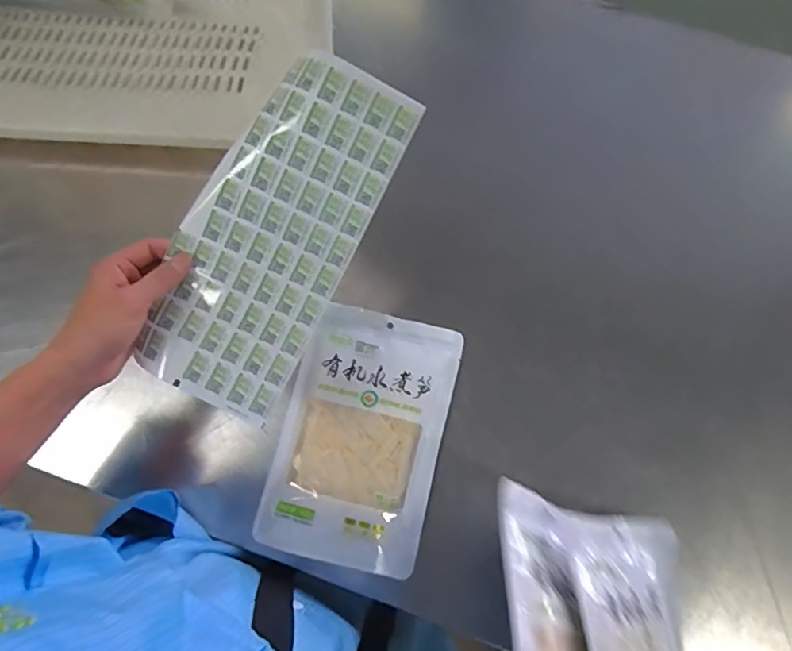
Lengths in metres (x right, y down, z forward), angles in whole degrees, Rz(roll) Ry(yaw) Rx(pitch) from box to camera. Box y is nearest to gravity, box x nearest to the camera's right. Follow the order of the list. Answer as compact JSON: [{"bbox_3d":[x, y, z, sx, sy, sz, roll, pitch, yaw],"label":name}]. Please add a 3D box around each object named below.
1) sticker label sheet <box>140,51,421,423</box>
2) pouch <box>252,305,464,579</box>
[{"bbox_3d":[-0.103,-0.072,0.423,0.130,0.022,0.287,28,97,-2],"label":"sticker label sheet"},{"bbox_3d":[-0.034,0.107,0.527,0.162,0.034,0.252,14,75,4],"label":"pouch"}]

